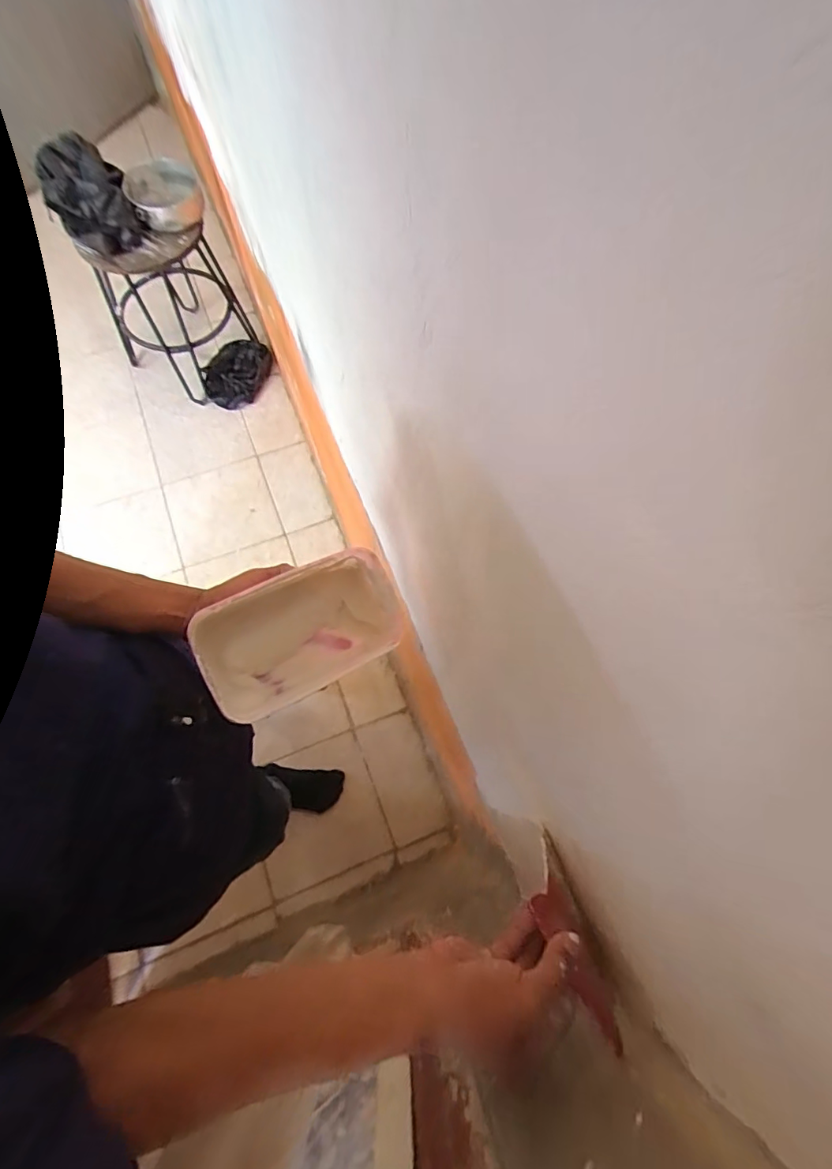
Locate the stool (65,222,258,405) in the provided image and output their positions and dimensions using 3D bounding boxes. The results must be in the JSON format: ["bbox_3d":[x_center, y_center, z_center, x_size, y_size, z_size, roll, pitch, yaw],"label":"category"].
[{"bbox_3d":[-0.764,-0.911,1.579,0.367,0.479,0.368,35,72,10],"label":"stool"}]

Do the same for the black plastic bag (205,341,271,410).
[{"bbox_3d":[-0.615,-0.730,1.750,0.178,0.083,0.257,29,71,8],"label":"black plastic bag"}]

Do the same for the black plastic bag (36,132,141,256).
[{"bbox_3d":[-0.818,-0.971,1.263,0.184,0.126,0.259,-29,73,-12],"label":"black plastic bag"}]

